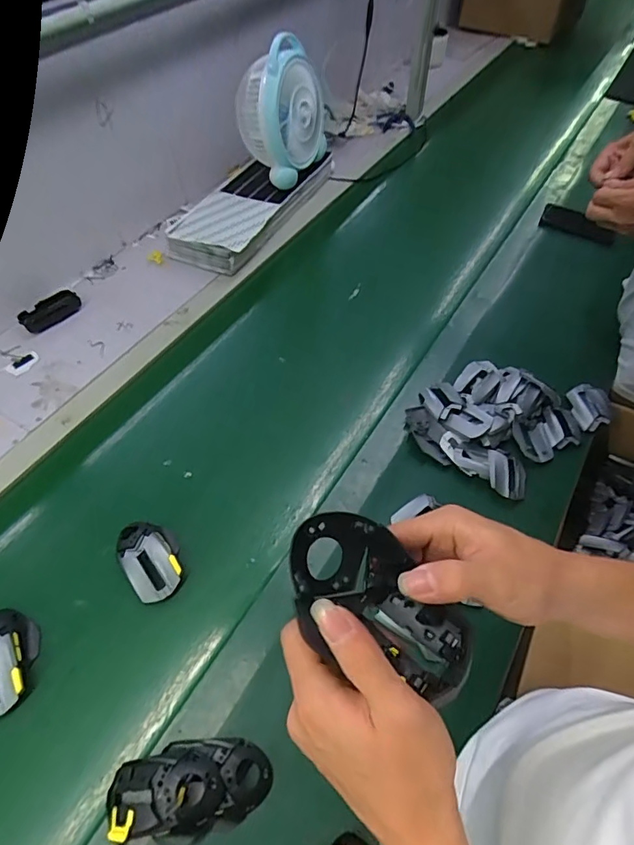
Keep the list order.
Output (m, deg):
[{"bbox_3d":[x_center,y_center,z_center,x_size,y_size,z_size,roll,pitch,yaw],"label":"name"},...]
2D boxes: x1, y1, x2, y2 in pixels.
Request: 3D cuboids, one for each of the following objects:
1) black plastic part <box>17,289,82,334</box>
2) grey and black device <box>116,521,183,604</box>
[{"bbox_3d":[-0.500,-0.211,0.904,0.055,0.021,0.107,39,61,21],"label":"black plastic part"},{"bbox_3d":[-0.219,0.175,0.627,0.068,0.031,0.111,-32,62,-23],"label":"grey and black device"}]

